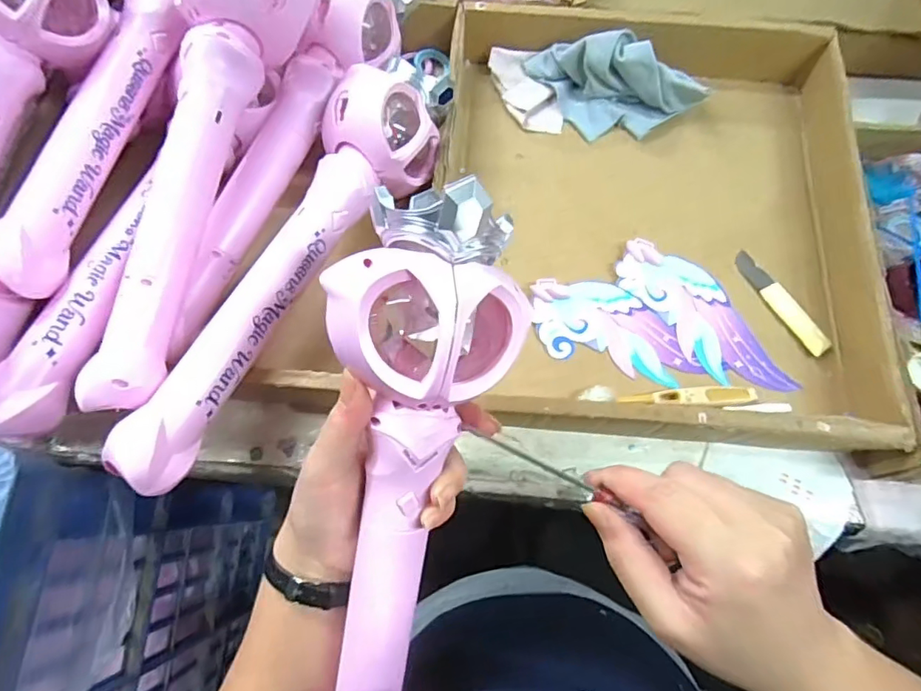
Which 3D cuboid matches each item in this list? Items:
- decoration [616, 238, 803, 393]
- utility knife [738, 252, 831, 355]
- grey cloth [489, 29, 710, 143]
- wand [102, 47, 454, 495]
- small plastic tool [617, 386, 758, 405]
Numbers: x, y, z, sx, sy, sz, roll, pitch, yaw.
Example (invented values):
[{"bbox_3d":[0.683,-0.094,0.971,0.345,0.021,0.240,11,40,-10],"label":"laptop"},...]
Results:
[{"bbox_3d":[0.202,-0.023,0.430,0.061,0.010,0.165,-37,77,-10],"label":"decoration"},{"bbox_3d":[0.271,-0.038,0.440,0.021,0.015,0.104,-29,75,-9],"label":"utility knife"},{"bbox_3d":[0.123,-0.239,0.478,0.196,0.054,0.075,10,73,3],"label":"grey cloth"},{"bbox_3d":[-0.112,-0.079,0.372,0.071,0.070,0.365,28,75,8],"label":"wand"},{"bbox_3d":[0.180,0.041,0.410,0.105,0.011,0.014,-2,73,-1],"label":"small plastic tool"}]

